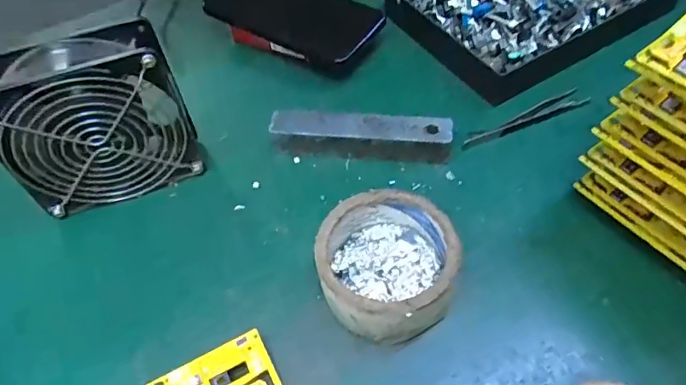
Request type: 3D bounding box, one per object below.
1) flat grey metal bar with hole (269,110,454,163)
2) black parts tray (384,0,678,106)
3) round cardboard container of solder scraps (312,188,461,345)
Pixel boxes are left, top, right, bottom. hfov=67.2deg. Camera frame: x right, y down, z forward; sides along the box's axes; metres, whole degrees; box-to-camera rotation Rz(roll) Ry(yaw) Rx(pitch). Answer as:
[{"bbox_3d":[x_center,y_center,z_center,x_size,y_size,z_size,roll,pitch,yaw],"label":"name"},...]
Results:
[{"bbox_3d":[0.015,-0.043,0.403,0.137,0.027,0.028,4,56,6],"label":"flat grey metal bar with hole"},{"bbox_3d":[0.177,-0.189,0.492,0.241,0.036,0.185,-28,56,-15],"label":"black parts tray"},{"bbox_3d":[0.027,0.046,0.326,0.082,0.047,0.086,-3,53,3],"label":"round cardboard container of solder scraps"}]

